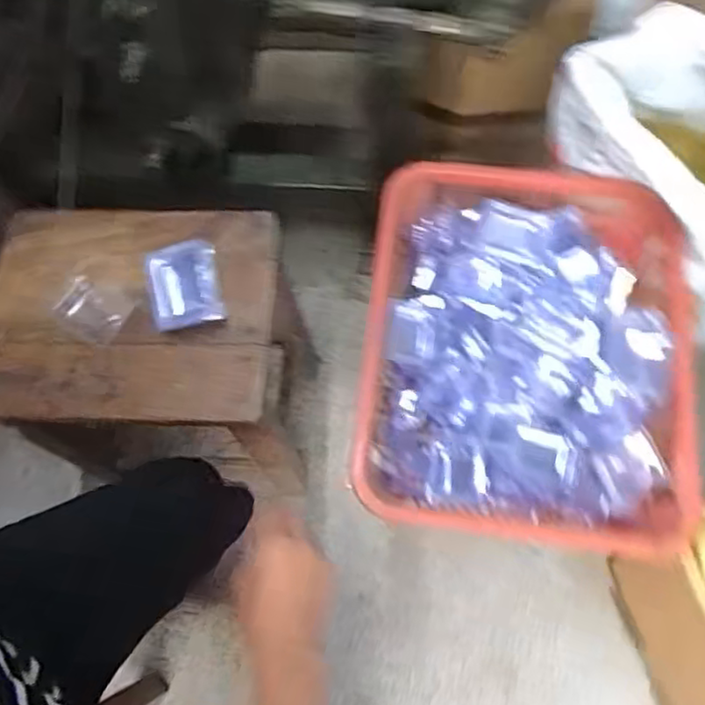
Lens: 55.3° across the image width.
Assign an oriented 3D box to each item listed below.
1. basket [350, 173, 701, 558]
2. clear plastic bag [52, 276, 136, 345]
[{"bbox_3d":[0.228,0.004,0.865,0.420,0.141,0.478,10,67,6],"label":"basket"},{"bbox_3d":[-0.287,-0.047,0.739,0.083,0.008,0.056,25,69,12],"label":"clear plastic bag"}]

